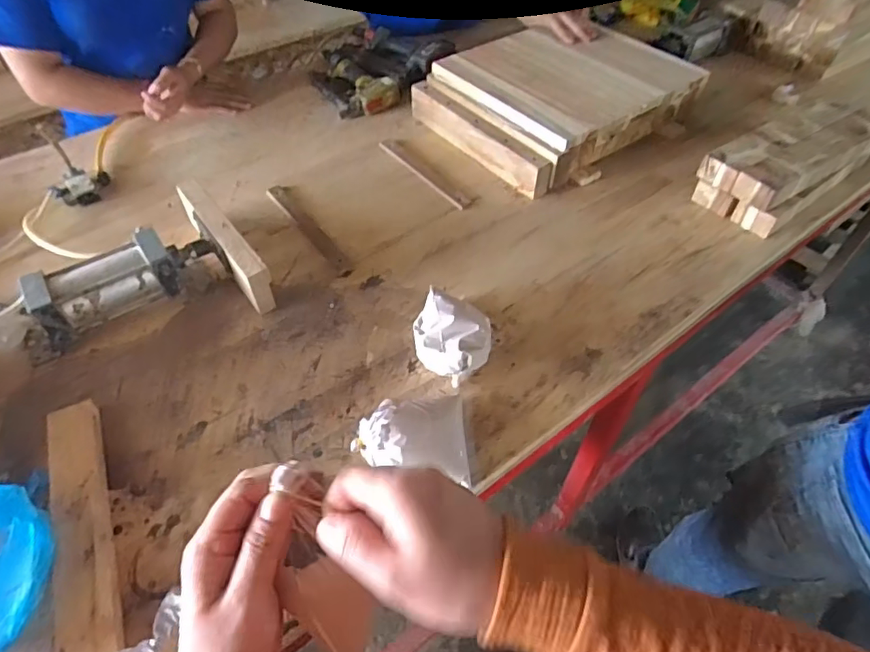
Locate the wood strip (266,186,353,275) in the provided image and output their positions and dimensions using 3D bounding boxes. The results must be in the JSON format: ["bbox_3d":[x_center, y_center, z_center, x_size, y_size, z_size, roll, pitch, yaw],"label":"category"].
[{"bbox_3d":[-0.212,-0.162,0.886,0.027,0.009,0.246,-30,56,-22],"label":"wood strip"}]

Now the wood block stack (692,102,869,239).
[{"bbox_3d":[0.607,-0.282,0.921,0.314,0.095,0.149,-29,56,-22],"label":"wood block stack"}]

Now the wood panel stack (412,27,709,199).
[{"bbox_3d":[0.237,-0.457,1.062,0.446,0.098,0.368,-31,57,-23],"label":"wood panel stack"}]

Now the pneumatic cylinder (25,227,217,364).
[{"bbox_3d":[-0.442,-0.059,0.745,0.270,0.085,0.087,-29,56,-21],"label":"pneumatic cylinder"}]

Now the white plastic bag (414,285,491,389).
[{"bbox_3d":[0.021,0.015,0.703,0.098,0.060,0.100,15,52,12],"label":"white plastic bag"}]

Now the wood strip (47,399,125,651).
[{"bbox_3d":[-0.373,0.204,0.570,0.055,0.027,0.296,-22,54,-17],"label":"wood strip"}]

